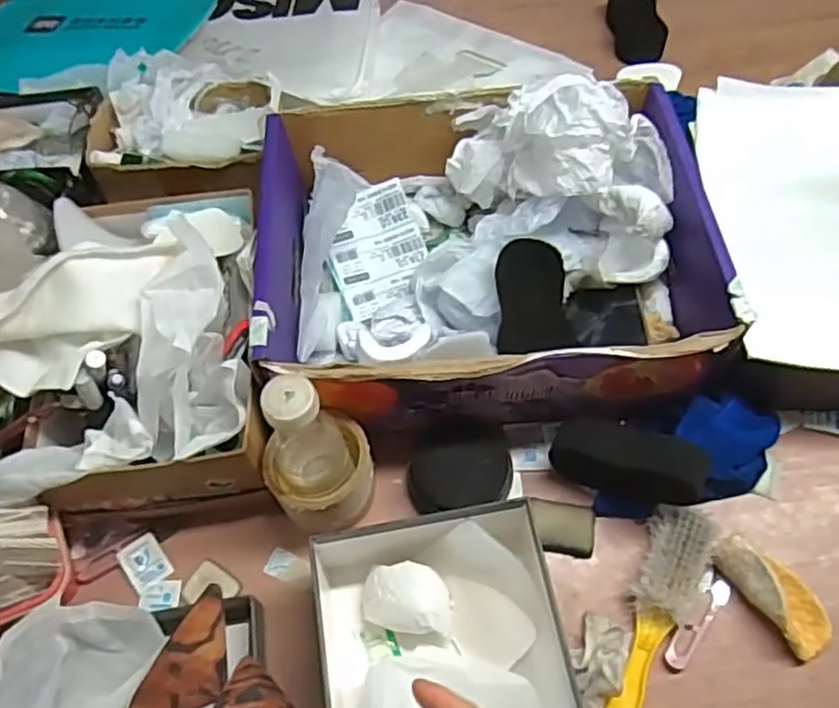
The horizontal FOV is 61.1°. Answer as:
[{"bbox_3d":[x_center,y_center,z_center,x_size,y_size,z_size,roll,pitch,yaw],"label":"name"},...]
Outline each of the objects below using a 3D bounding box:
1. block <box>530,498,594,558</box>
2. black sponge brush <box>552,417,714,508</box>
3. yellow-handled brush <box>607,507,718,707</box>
[{"bbox_3d":[0.128,0.155,0.634,0.056,0.007,0.047,8,60,8],"label":"block"},{"bbox_3d":[0.177,0.092,0.608,0.127,0.058,0.043,9,59,26],"label":"black sponge brush"},{"bbox_3d":[0.192,0.226,0.564,0.056,0.028,0.212,18,62,13],"label":"yellow-handled brush"}]

